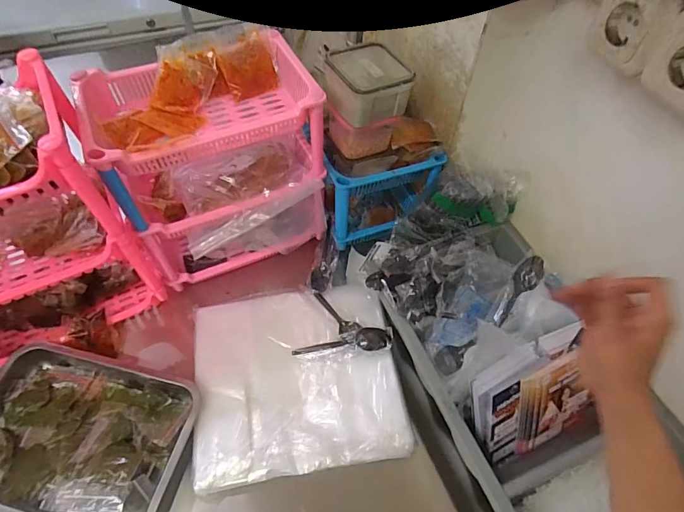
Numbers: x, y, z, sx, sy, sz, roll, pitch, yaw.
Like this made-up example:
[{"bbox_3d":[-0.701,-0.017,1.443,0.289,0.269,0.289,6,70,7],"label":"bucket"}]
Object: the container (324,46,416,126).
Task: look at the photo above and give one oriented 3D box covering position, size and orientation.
[{"bbox_3d":[0.031,-0.248,0.591,0.105,0.067,0.108,-23,58,-18],"label":"container"}]

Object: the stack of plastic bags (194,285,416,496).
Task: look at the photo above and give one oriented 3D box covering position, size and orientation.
[{"bbox_3d":[-0.073,0.183,0.632,0.309,0.037,0.275,-7,55,-7],"label":"stack of plastic bags"}]

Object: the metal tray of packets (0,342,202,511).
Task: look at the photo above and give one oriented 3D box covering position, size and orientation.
[{"bbox_3d":[-0.380,0.257,0.582,0.317,0.039,0.226,10,55,5],"label":"metal tray of packets"}]

